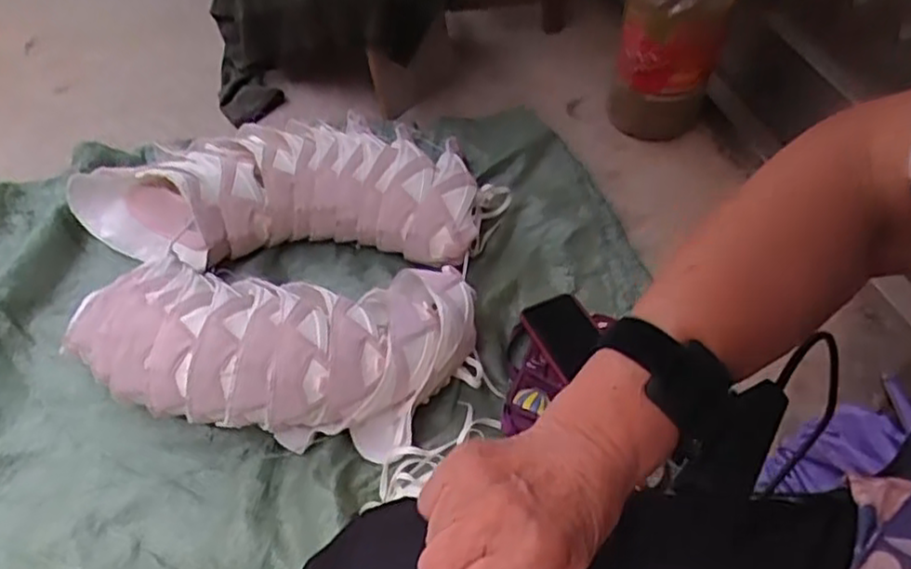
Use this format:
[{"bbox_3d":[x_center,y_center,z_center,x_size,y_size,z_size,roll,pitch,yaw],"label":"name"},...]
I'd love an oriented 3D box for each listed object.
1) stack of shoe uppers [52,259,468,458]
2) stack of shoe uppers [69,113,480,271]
[{"bbox_3d":[-0.201,0.063,0.829,0.429,0.142,0.214,5,51,5],"label":"stack of shoe uppers"},{"bbox_3d":[-0.240,-0.135,0.988,0.544,0.132,0.216,0,51,1],"label":"stack of shoe uppers"}]

